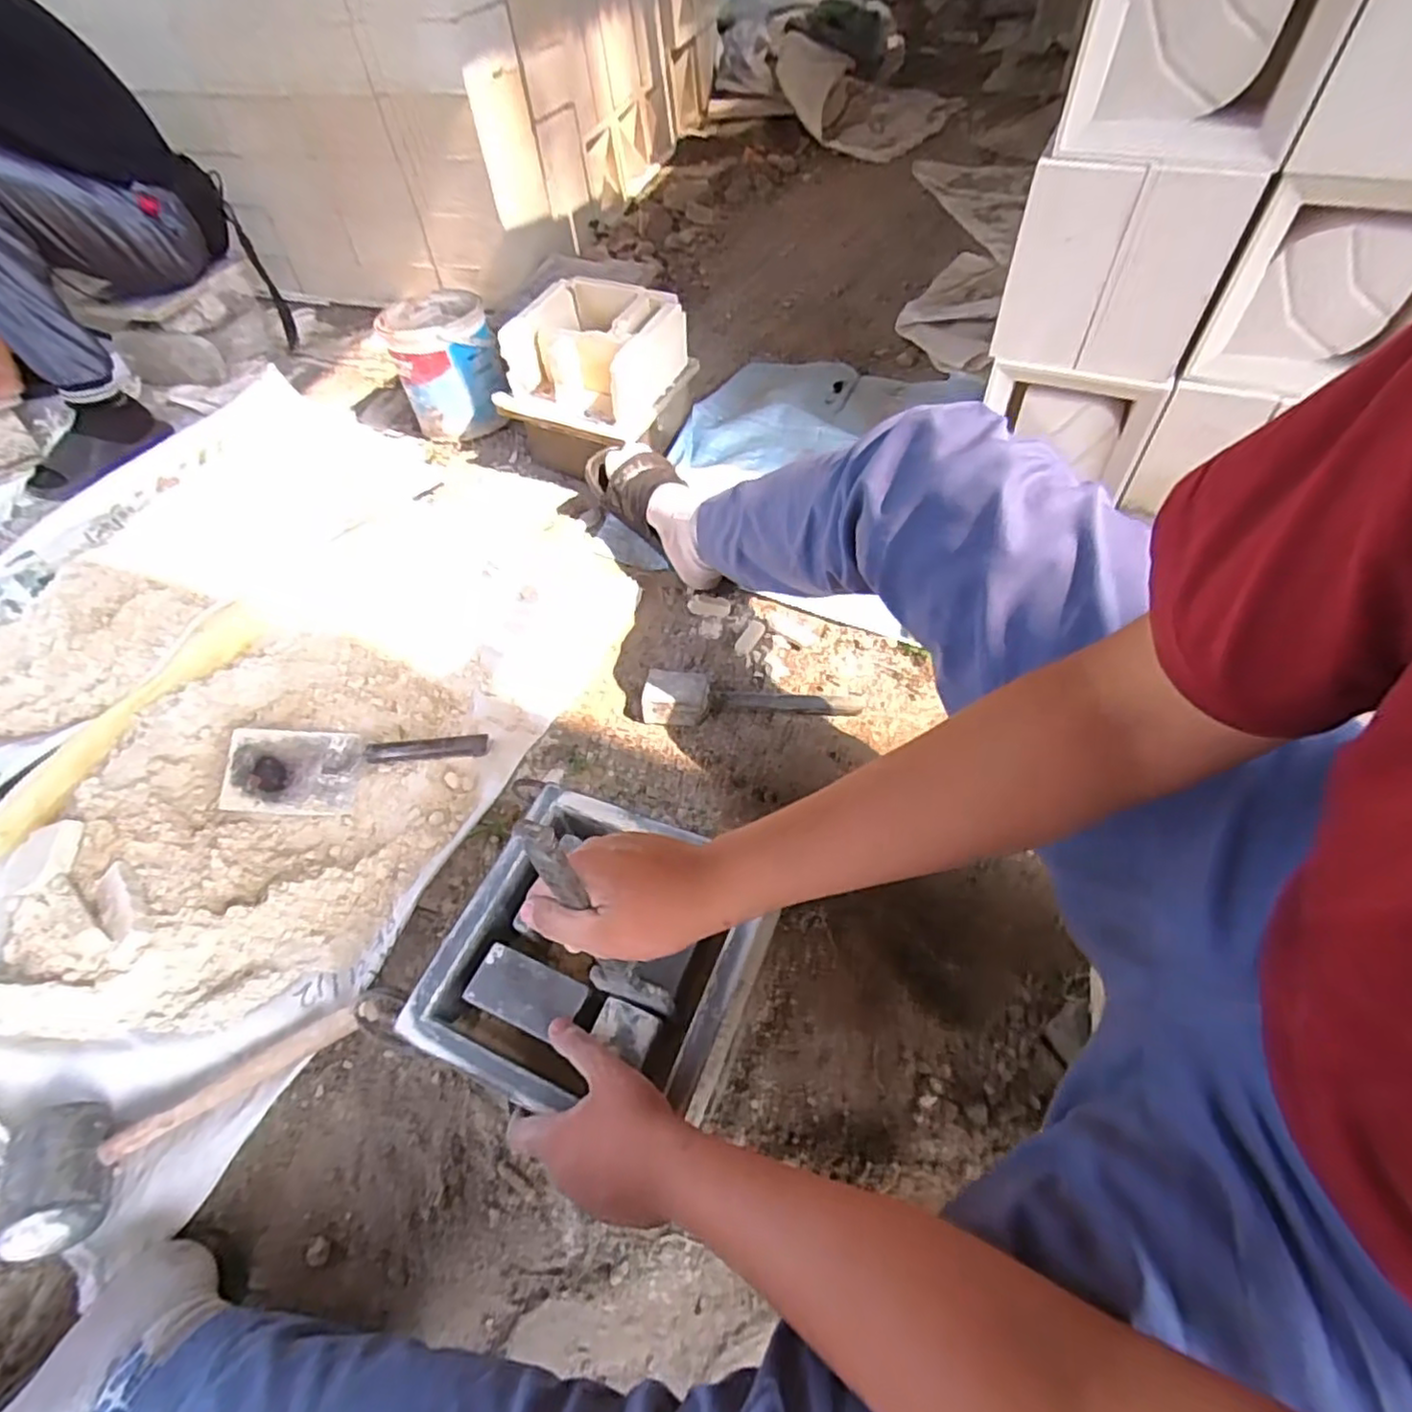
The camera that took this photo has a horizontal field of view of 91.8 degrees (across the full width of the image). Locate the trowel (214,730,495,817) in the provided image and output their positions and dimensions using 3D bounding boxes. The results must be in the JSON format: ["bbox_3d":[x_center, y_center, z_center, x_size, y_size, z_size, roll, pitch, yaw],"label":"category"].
[{"bbox_3d":[-0.404,0.058,0.801,0.279,0.047,0.109,-9,53,-3],"label":"trowel"}]

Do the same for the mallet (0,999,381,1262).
[{"bbox_3d":[-0.420,0.348,0.589,0.290,0.072,0.107,-20,54,-11],"label":"mallet"}]

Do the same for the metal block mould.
[{"bbox_3d":[-0.089,0.227,0.607,0.241,0.121,0.237,19,59,15],"label":"metal block mould"}]

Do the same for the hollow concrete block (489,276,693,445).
[{"bbox_3d":[-0.177,-0.532,1.045,0.225,0.123,0.222,20,57,21],"label":"hollow concrete block"}]

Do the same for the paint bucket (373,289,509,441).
[{"bbox_3d":[-0.447,-0.593,1.179,0.171,0.155,0.198,-21,58,-13],"label":"paint bucket"}]

